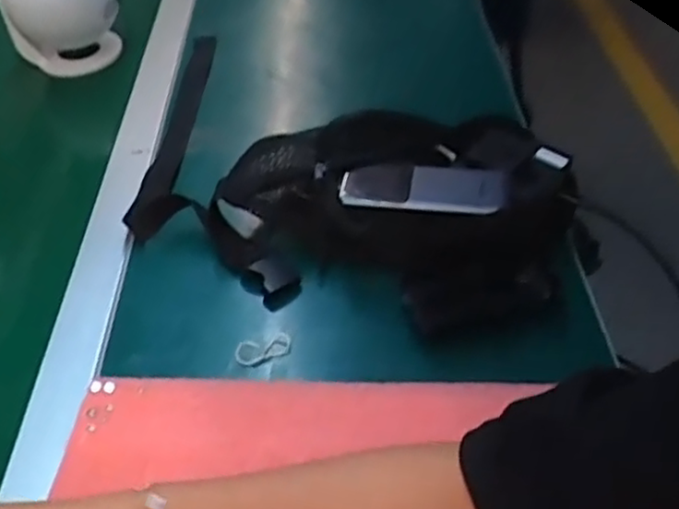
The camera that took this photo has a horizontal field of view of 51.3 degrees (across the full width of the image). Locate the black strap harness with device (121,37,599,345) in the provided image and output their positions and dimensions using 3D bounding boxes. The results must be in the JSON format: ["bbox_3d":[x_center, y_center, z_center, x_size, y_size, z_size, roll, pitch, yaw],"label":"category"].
[{"bbox_3d":[0.010,-0.045,0.550,0.341,0.074,0.189,12,48,16],"label":"black strap harness with device"}]

